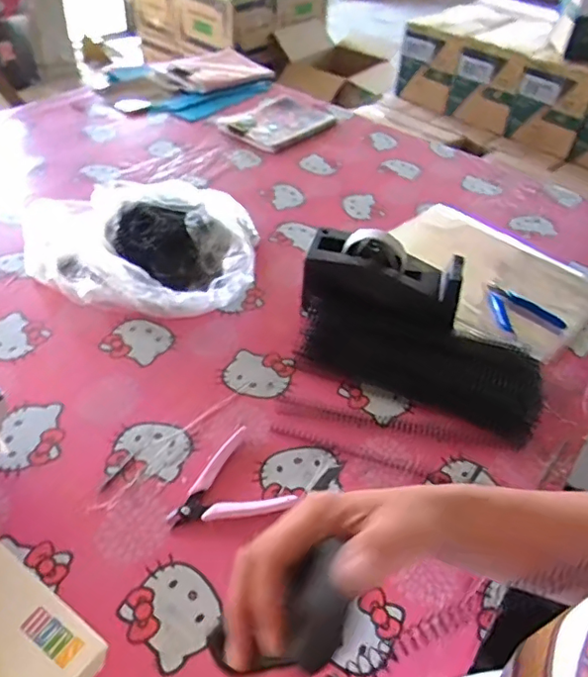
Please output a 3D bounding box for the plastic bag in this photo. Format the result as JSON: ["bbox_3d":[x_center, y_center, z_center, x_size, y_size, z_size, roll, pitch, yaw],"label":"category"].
[{"bbox_3d":[-0.233,-0.137,0.792,0.359,0.060,0.265,6,46,0],"label":"plastic bag"}]

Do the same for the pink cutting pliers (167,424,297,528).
[{"bbox_3d":[-0.050,0.151,0.549,0.094,0.015,0.122,23,48,17],"label":"pink cutting pliers"}]

